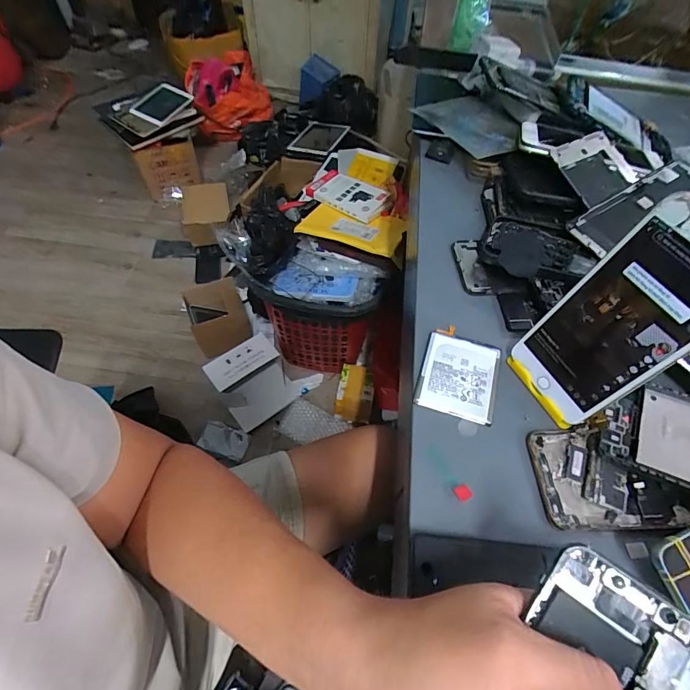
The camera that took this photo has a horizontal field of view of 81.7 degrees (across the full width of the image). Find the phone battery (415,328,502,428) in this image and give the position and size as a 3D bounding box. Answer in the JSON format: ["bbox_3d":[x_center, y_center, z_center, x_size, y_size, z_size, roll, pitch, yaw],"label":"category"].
[{"bbox_3d":[0.095,0.024,0.329,0.060,0.007,0.073,16,58,8],"label":"phone battery"}]

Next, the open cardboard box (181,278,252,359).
[{"bbox_3d":[-0.364,-0.082,1.143,0.150,0.126,0.193,-18,60,-14],"label":"open cardboard box"}]

